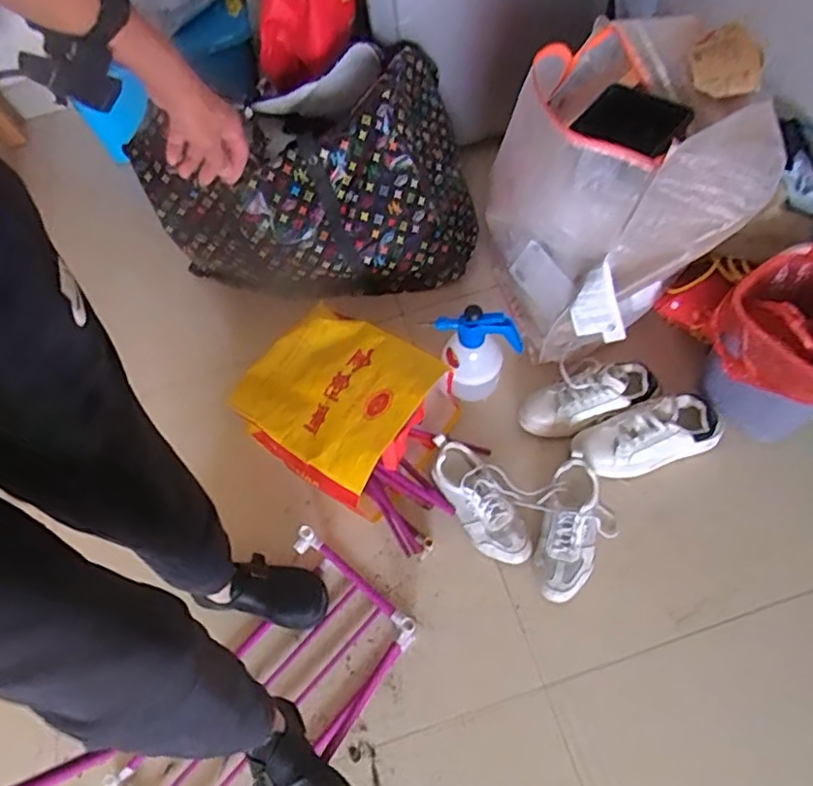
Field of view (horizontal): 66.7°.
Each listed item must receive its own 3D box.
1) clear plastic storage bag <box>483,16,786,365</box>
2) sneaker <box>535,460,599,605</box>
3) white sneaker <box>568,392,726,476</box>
[{"bbox_3d":[0.370,-0.380,1.168,0.398,0.399,0.477,-14,60,-1],"label":"clear plastic storage bag"},{"bbox_3d":[0.301,0.247,1.101,0.122,0.081,0.245,11,63,13],"label":"sneaker"},{"bbox_3d":[0.445,0.086,1.170,0.271,0.099,0.106,-18,60,-3],"label":"white sneaker"}]

